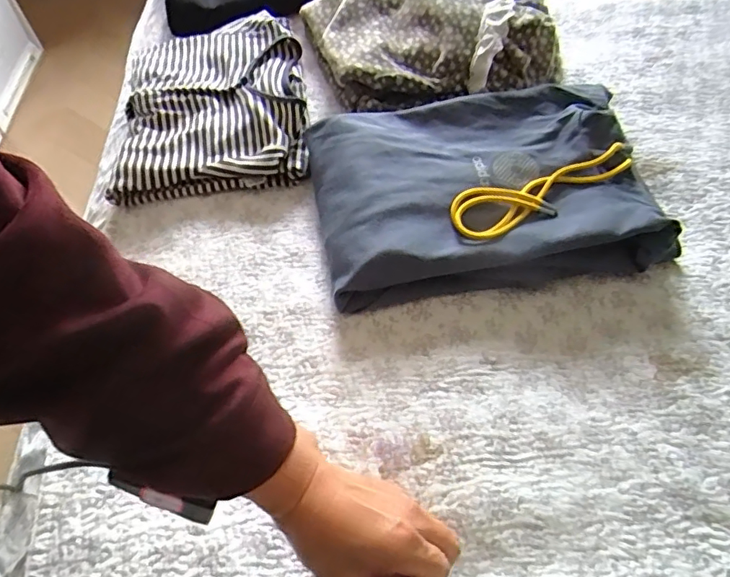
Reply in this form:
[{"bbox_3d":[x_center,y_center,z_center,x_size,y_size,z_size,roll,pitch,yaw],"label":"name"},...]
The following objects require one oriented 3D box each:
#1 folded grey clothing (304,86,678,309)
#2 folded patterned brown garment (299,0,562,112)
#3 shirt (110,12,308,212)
[{"bbox_3d":[0.114,-0.104,0.545,0.328,0.051,0.233,-7,56,-3],"label":"folded grey clothing"},{"bbox_3d":[0.090,-0.324,0.672,0.291,0.060,0.270,-16,57,-9],"label":"folded patterned brown garment"},{"bbox_3d":[-0.182,-0.234,0.649,0.212,0.040,0.296,-7,56,-3],"label":"shirt"}]

